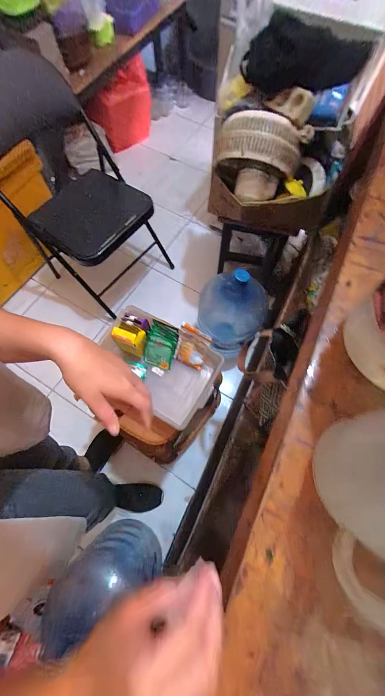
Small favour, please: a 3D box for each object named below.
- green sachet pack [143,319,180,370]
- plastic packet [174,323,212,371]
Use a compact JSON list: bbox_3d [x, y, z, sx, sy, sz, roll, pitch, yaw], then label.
[{"bbox_3d":[-0.079,-0.002,0.633,0.072,0.014,0.118,19,116,3],"label":"green sachet pack"},{"bbox_3d":[-0.002,0.000,0.618,0.077,0.117,0.013,25,39,9],"label":"plastic packet"}]

